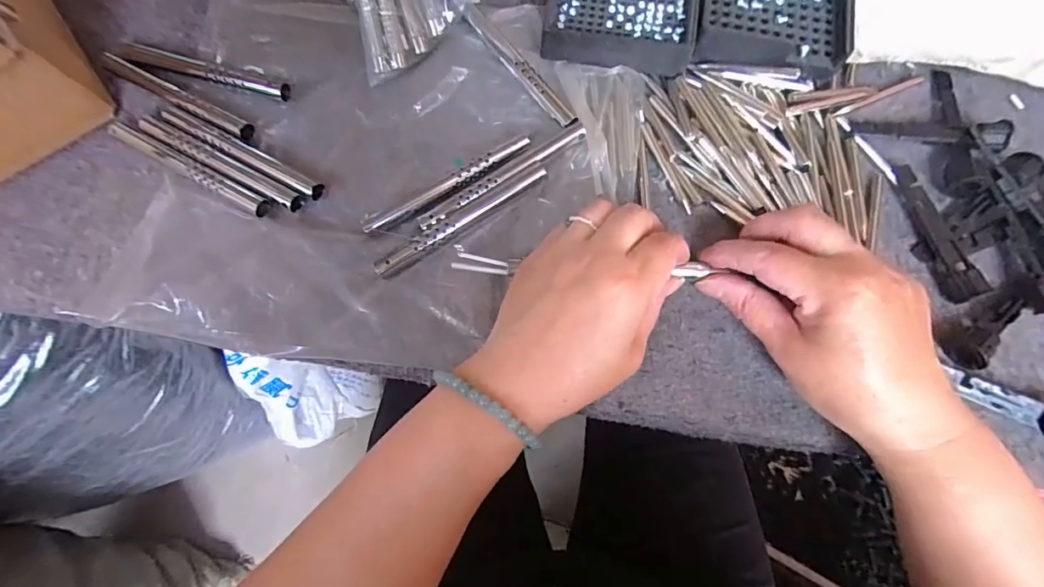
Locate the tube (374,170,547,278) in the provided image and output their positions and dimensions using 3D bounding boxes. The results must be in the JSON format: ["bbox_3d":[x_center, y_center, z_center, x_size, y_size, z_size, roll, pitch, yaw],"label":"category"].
[{"bbox_3d":[-0.034,-0.042,0.272,0.106,0.007,0.009,-32,83,-5],"label":"tube"}]

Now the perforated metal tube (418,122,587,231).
[{"bbox_3d":[-0.011,-0.068,0.277,0.108,0.007,0.011,-31,83,-5],"label":"perforated metal tube"}]

